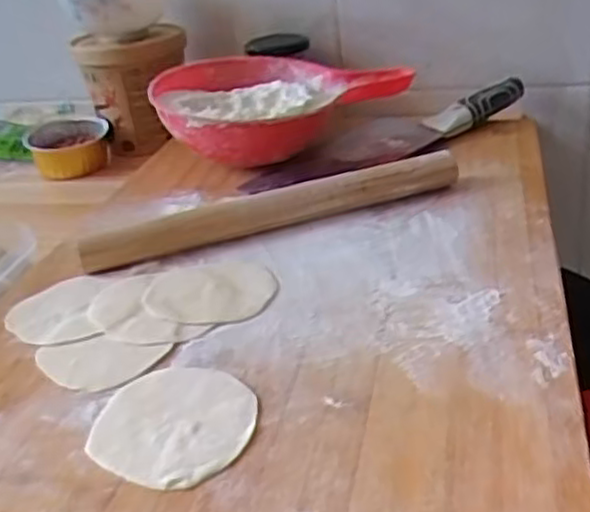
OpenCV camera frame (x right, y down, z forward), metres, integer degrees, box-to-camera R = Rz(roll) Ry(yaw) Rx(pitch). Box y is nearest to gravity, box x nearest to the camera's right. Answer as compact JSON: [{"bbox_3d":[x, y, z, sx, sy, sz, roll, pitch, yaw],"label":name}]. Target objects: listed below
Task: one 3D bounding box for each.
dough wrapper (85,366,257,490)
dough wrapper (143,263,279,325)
[{"bbox_3d":[-0.059,0.079,0.352,0.078,0.004,0.082,0,29,10],"label":"dough wrapper"},{"bbox_3d":[-0.054,0.023,0.458,0.080,0.006,0.080,0,28,3],"label":"dough wrapper"}]

